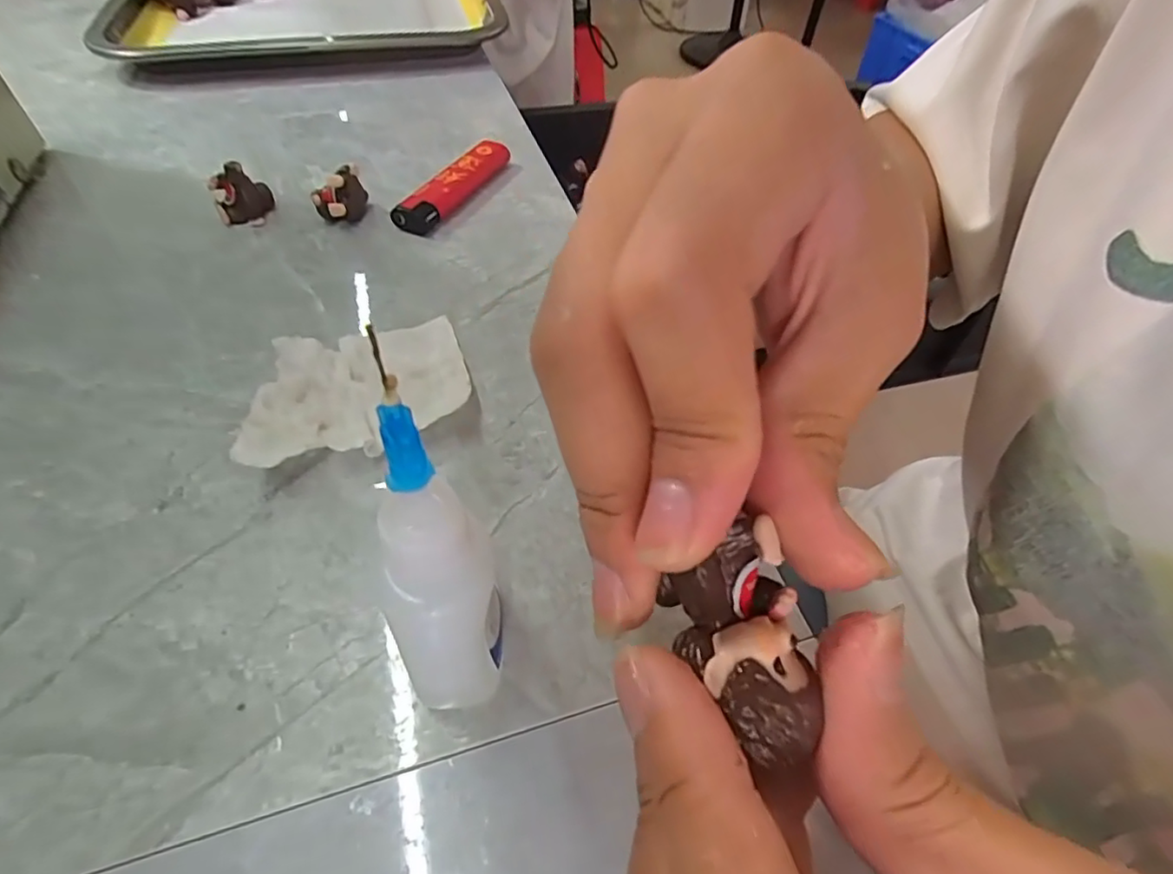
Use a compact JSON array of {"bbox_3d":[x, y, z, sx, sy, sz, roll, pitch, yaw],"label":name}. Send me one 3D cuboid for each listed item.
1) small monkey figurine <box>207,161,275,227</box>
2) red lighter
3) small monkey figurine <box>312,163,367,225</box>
[{"bbox_3d":[-0.155,-0.109,0.263,0.024,0.022,0.019,-22,55,-20],"label":"small monkey figurine"},{"bbox_3d":[-0.063,-0.123,0.285,0.018,0.013,0.077,21,53,14],"label":"red lighter"},{"bbox_3d":[-0.111,-0.107,0.264,0.023,0.021,0.018,-18,54,-17],"label":"small monkey figurine"}]

